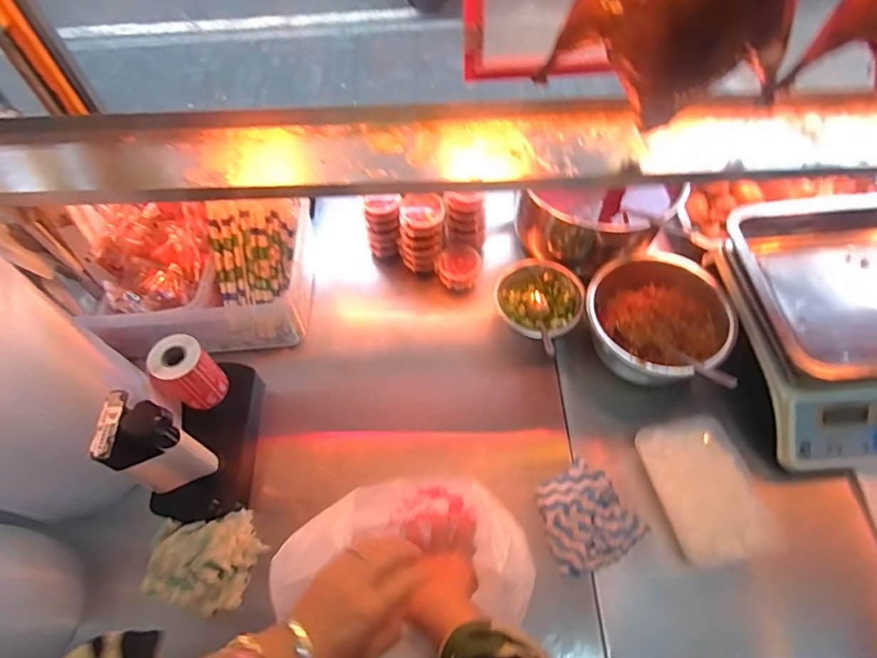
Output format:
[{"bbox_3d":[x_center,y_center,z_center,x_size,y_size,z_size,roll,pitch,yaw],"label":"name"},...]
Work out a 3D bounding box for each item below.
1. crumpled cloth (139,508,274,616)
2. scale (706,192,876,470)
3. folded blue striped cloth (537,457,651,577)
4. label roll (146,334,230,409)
[{"bbox_3d":[-0.273,0.269,0.606,0.113,0.040,0.110,15,61,11],"label":"crumpled cloth"},{"bbox_3d":[0.588,-0.009,0.683,0.354,0.123,0.339,-5,59,-1],"label":"scale"},{"bbox_3d":[0.177,0.229,0.622,0.114,0.024,0.111,-30,63,-15],"label":"folded blue striped cloth"},{"bbox_3d":[-0.317,0.059,0.656,0.063,0.098,0.060,-1,59,2],"label":"label roll"}]

